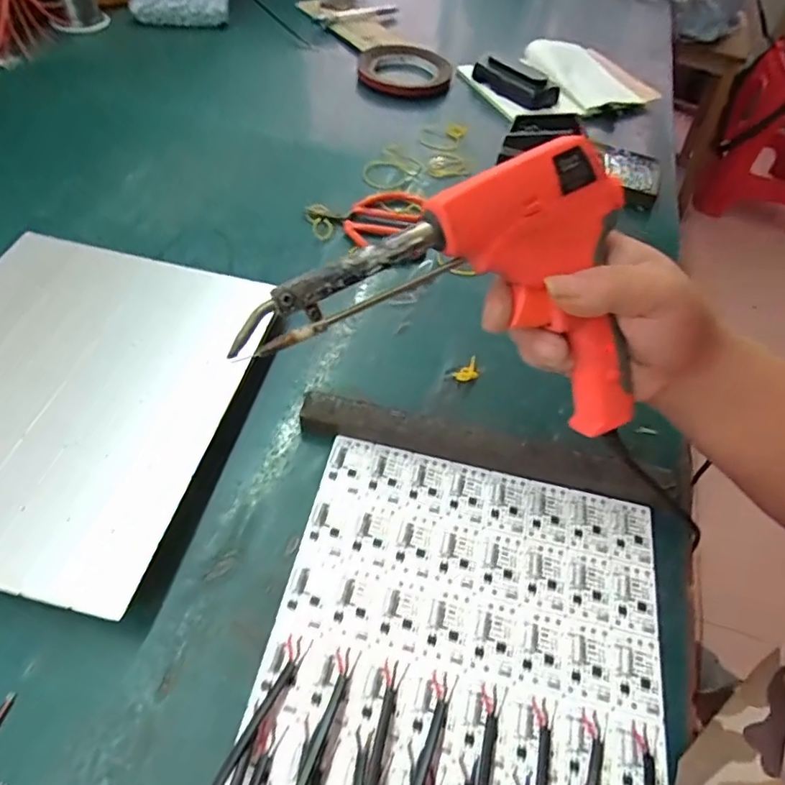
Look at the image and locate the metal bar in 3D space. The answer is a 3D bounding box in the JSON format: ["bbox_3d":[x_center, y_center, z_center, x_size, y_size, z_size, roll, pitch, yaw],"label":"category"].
[{"bbox_3d":[0.059,0.036,0.358,0.233,0.022,0.025,12,53,5],"label":"metal bar"}]

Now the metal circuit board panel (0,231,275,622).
[{"bbox_3d":[-0.202,-0.006,0.349,0.200,0.009,0.239,13,52,4],"label":"metal circuit board panel"}]

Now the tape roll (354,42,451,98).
[{"bbox_3d":[0.015,-0.391,0.676,0.109,0.012,0.121,2,53,-7],"label":"tape roll"}]

